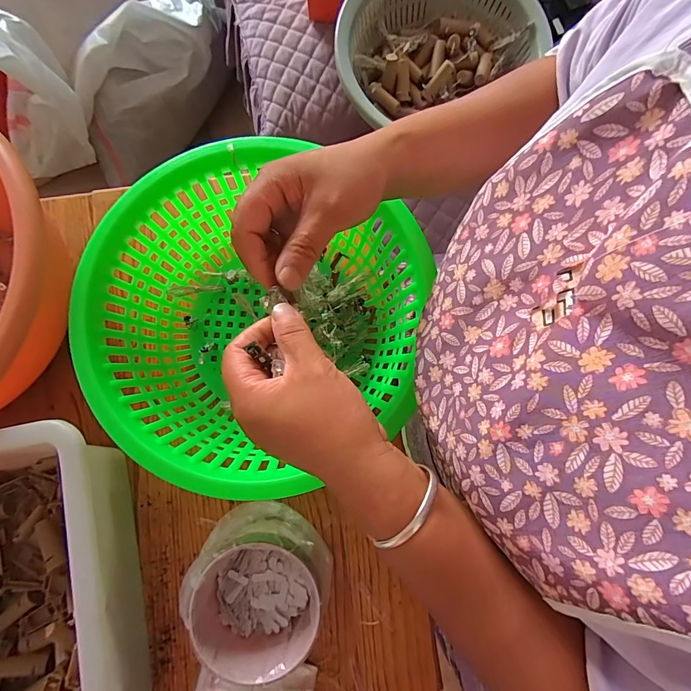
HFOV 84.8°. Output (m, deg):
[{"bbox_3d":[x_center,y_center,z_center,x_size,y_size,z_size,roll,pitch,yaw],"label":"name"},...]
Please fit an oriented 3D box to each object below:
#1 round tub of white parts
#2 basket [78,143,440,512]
[{"bbox_3d":[-0.085,0.230,0.369,0.128,0.076,0.119,0,80,0],"label":"round tub of white parts"},{"bbox_3d":[-0.083,-0.029,0.401,0.321,0.118,0.317,-28,81,-5],"label":"basket"}]

